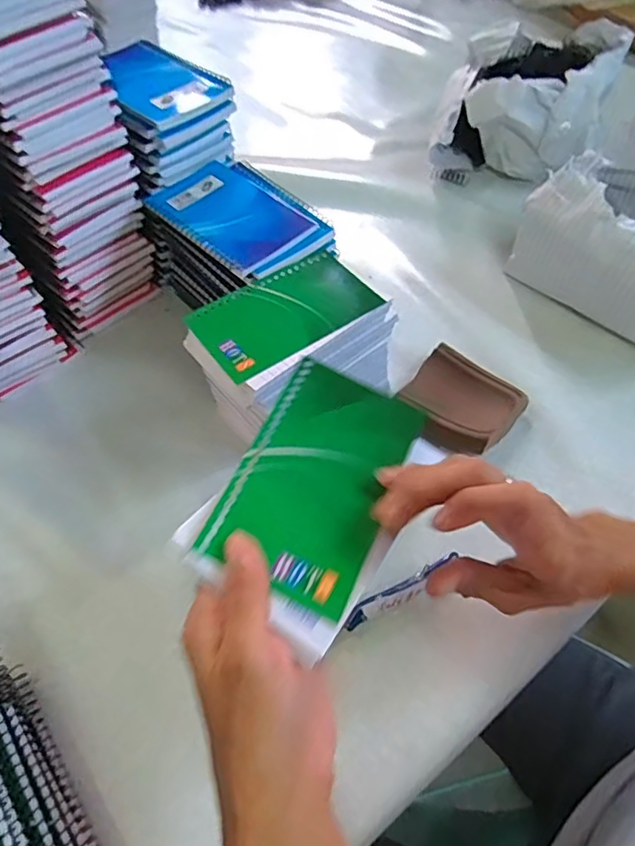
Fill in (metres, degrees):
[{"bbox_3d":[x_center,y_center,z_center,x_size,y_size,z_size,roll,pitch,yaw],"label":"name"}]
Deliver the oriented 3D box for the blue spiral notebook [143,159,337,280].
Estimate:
[{"bbox_3d":[-0.063,-0.171,0.475,0.098,0.017,0.142,-36,61,-22],"label":"blue spiral notebook"}]

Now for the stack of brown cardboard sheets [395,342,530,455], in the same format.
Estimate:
[{"bbox_3d":[0.117,-0.016,0.477,0.090,0.024,0.089,37,62,25],"label":"stack of brown cardboard sheets"}]

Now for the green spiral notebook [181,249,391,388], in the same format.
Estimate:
[{"bbox_3d":[-0.023,-0.081,0.417,0.126,0.006,0.084,-33,60,-21],"label":"green spiral notebook"}]

